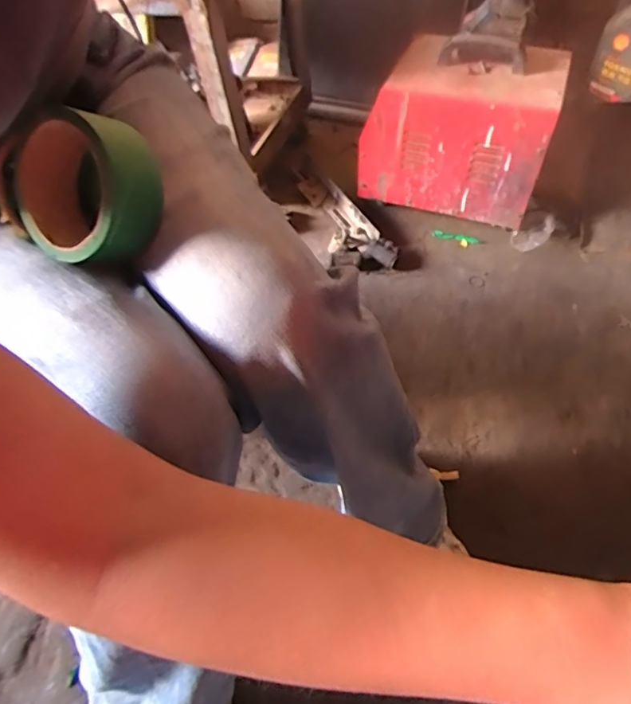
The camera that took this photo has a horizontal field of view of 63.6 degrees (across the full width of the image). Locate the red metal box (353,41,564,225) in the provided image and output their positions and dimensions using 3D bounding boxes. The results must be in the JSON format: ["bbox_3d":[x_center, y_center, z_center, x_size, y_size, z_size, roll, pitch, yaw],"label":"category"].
[{"bbox_3d":[0.267,-0.422,0.975,0.329,0.241,0.182,16,56,14],"label":"red metal box"}]

